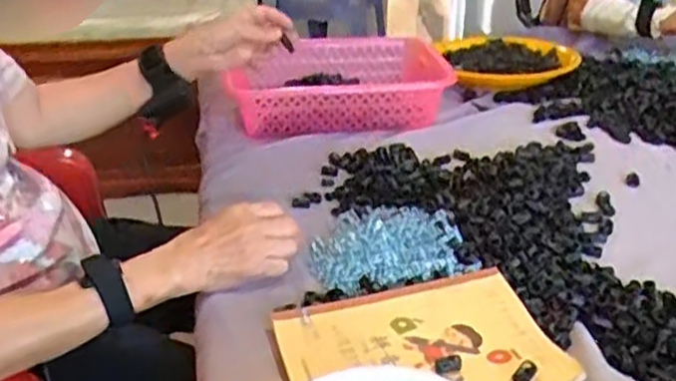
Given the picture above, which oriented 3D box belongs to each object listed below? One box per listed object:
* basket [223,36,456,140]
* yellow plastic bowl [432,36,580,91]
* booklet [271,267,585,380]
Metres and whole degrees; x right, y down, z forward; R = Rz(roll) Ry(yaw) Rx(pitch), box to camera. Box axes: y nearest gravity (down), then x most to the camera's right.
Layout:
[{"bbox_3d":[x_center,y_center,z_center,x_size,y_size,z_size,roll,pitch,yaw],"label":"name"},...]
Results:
[{"bbox_3d":[-0.002,-0.154,0.981,0.279,0.070,0.209,-5,30,-8],"label":"basket"},{"bbox_3d":[0.259,-0.224,1.127,0.204,0.052,0.216,-1,29,0],"label":"yellow plastic bowl"},{"bbox_3d":[0.063,0.124,0.555,0.206,0.010,0.141,-10,33,-12],"label":"booklet"}]

